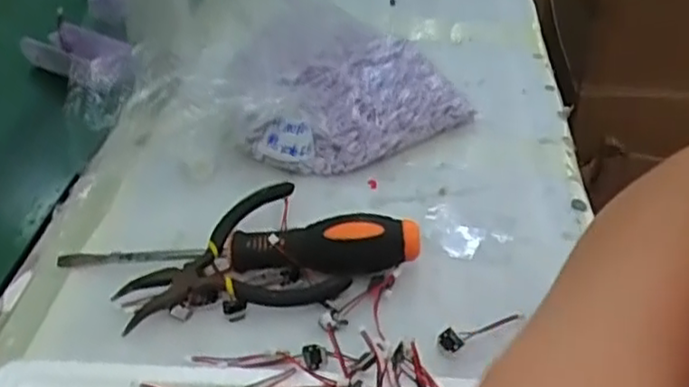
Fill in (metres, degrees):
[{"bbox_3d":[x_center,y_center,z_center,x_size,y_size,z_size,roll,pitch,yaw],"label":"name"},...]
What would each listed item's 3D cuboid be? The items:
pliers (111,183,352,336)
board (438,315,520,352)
[{"bbox_3d":[-0.064,0.033,0.391,0.118,0.030,0.076,-7,39,-9],"label":"pliers"},{"bbox_3d":[0.068,0.068,0.362,0.047,0.009,0.012,-20,43,-24],"label":"board"}]

